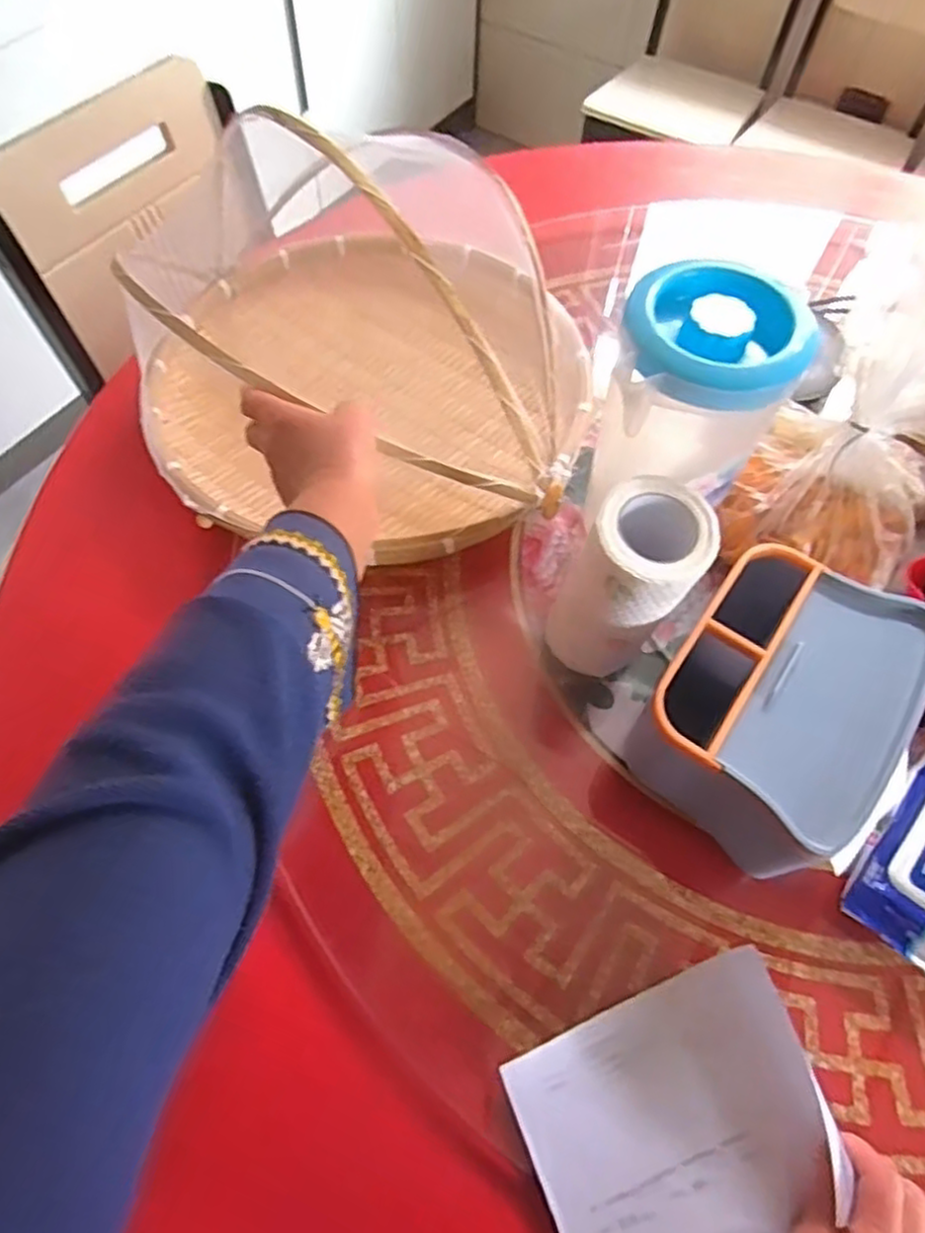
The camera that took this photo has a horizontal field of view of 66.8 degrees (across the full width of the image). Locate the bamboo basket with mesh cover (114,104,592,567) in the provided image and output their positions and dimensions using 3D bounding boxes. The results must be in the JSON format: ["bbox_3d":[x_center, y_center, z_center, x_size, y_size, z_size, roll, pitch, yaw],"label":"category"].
[{"bbox_3d":[-0.094,-0.265,0.621,0.391,0.242,0.429,1,63,-3],"label":"bamboo basket with mesh cover"}]

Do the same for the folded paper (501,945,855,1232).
[{"bbox_3d":[0.132,0.313,0.419,0.170,0.044,0.148,-19,66,-13],"label":"folded paper"}]

